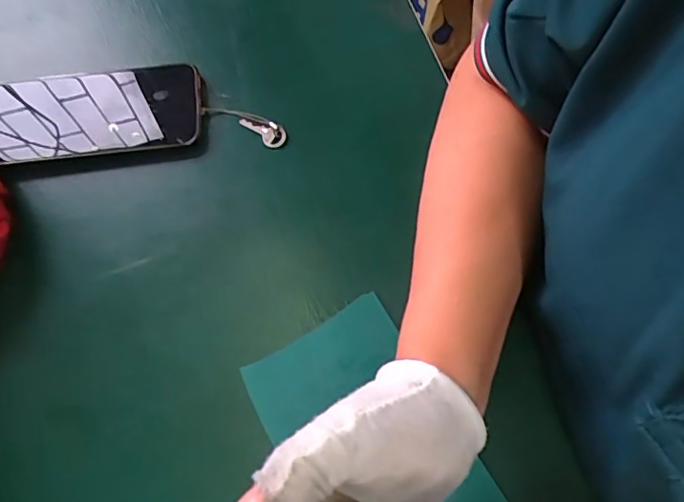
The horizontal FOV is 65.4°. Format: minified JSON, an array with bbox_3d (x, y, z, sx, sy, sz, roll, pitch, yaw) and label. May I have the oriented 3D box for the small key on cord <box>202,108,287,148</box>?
[{"bbox_3d":[-0.073,-0.098,0.407,0.067,0.006,0.017,28,71,13],"label":"small key on cord"}]

